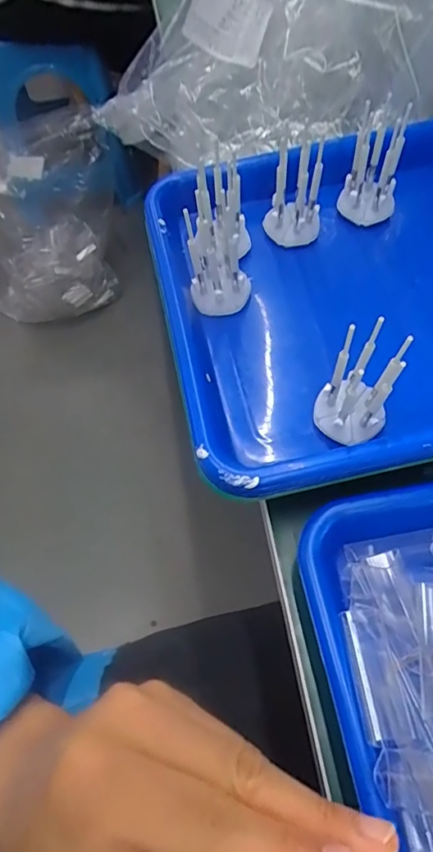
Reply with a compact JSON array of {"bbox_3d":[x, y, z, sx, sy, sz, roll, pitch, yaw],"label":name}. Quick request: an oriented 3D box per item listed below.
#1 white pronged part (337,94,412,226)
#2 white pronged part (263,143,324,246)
[{"bbox_3d":[0.106,-0.176,0.353,0.036,0.074,0.019,11,42,9],"label":"white pronged part"},{"bbox_3d":[0.052,-0.153,0.351,0.037,0.061,0.028,3,61,5],"label":"white pronged part"}]

